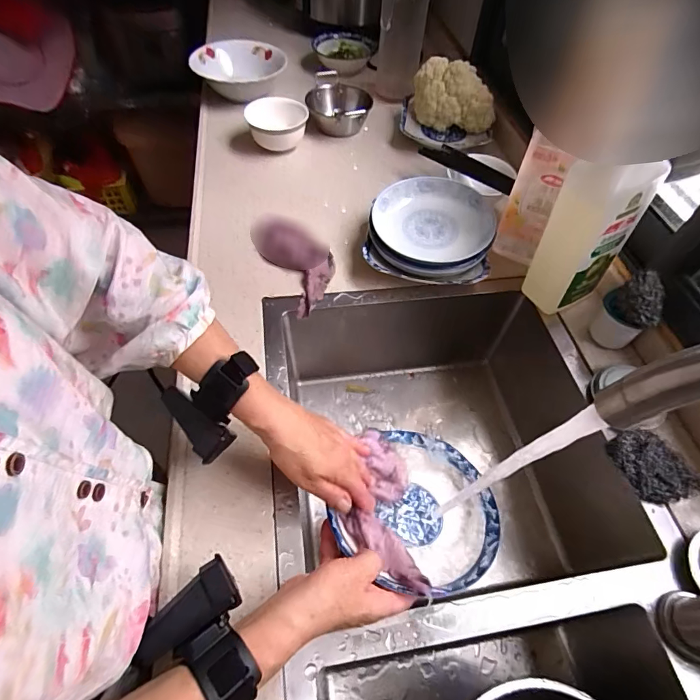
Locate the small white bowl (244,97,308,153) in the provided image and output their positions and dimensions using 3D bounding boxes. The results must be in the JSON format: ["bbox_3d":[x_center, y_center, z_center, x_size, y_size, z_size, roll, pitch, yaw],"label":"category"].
[{"bbox_3d":[-0.132,-0.408,0.773,0.103,0.064,0.127,-14,57,-12],"label":"small white bowl"}]

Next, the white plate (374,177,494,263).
[{"bbox_3d":[0.121,-0.189,0.608,0.168,0.033,0.162,2,55,-2],"label":"white plate"}]

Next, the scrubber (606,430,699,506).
[{"bbox_3d":[0.325,0.125,0.447,0.070,0.034,0.078,-18,58,-15],"label":"scrubber"}]

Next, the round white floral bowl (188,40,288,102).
[{"bbox_3d":[-0.230,-0.580,0.876,0.189,0.062,0.202,-1,55,-4],"label":"round white floral bowl"}]

